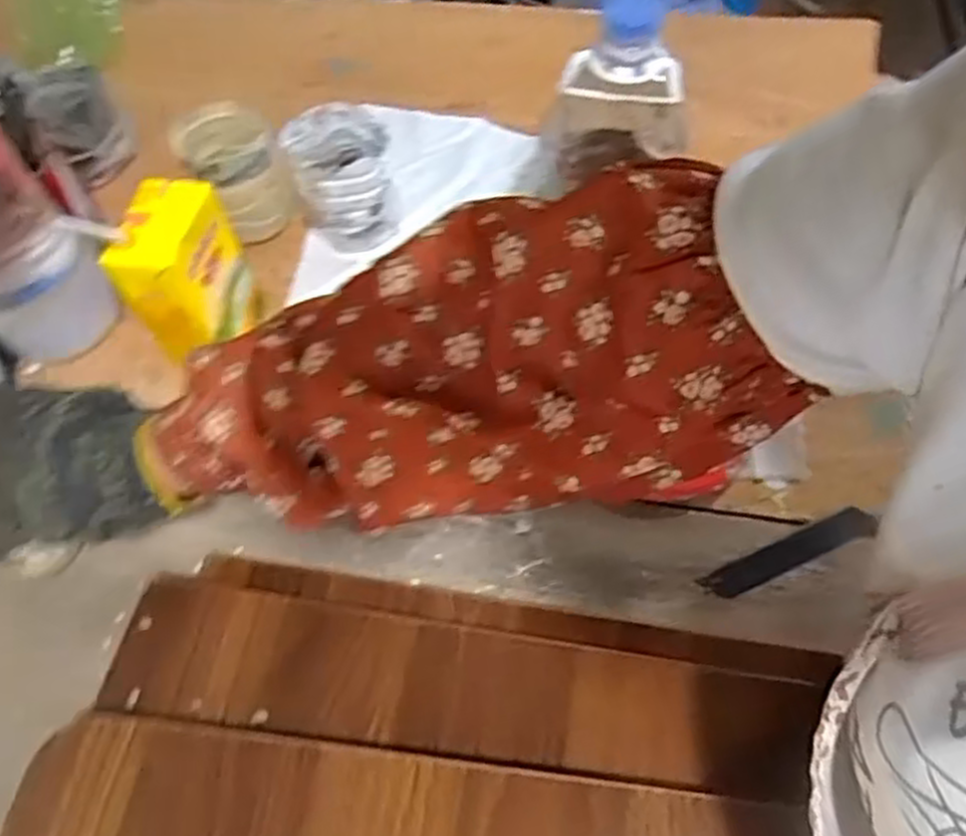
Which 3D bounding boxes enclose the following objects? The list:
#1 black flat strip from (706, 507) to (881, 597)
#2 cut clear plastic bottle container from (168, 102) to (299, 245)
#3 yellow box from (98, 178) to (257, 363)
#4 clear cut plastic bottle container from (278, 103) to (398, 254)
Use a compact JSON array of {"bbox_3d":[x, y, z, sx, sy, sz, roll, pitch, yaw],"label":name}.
[{"bbox_3d":[0.163,0.070,0.416,0.092,0.011,0.019,-19,59,-10],"label":"black flat strip"},{"bbox_3d":[-0.169,-0.170,0.538,0.059,0.063,0.068,-27,61,-15],"label":"cut clear plastic bottle container"},{"bbox_3d":[-0.173,-0.078,0.466,0.045,0.101,0.073,9,58,7],"label":"yellow box"},{"bbox_3d":[-0.093,-0.160,0.527,0.065,0.079,0.069,-1,58,1],"label":"clear cut plastic bottle container"}]

